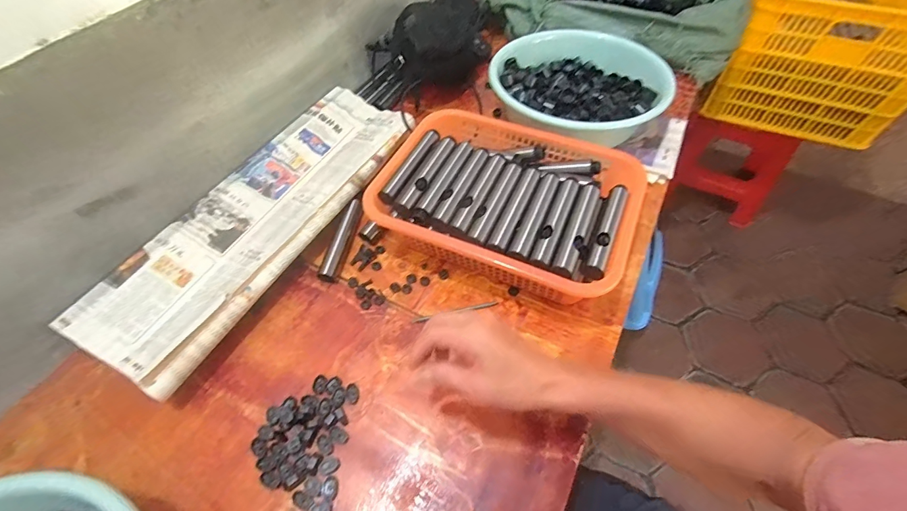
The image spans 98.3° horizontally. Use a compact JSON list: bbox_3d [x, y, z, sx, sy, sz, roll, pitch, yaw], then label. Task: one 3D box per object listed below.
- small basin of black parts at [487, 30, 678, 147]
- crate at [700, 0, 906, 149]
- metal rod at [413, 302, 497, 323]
[{"bbox_3d":[0.217,-0.293,0.696,0.289,0.085,0.268,-1,55,1],"label":"small basin of black parts"},{"bbox_3d":[0.909,-0.574,0.999,0.391,0.335,0.486,22,58,16],"label":"crate"},{"bbox_3d":[0.004,0.076,0.526,0.115,0.005,0.008,-12,55,-7],"label":"metal rod"}]

